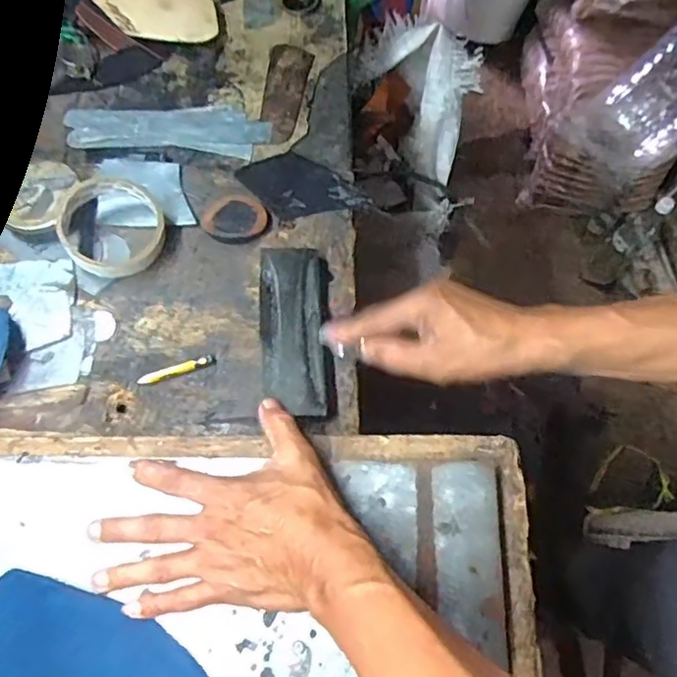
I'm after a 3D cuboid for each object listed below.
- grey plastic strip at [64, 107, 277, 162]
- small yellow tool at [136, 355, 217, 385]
[{"bbox_3d":[-0.174,-0.217,0.606,0.207,0.007,0.064,4,65,3],"label":"grey plastic strip"},{"bbox_3d":[-0.129,0.025,0.468,0.061,0.005,0.008,-16,66,-7],"label":"small yellow tool"}]

